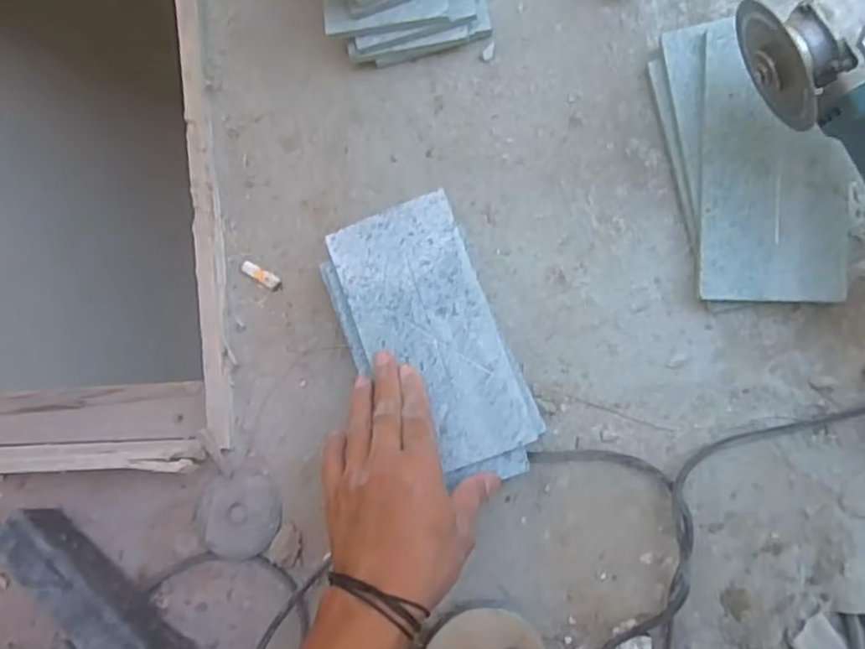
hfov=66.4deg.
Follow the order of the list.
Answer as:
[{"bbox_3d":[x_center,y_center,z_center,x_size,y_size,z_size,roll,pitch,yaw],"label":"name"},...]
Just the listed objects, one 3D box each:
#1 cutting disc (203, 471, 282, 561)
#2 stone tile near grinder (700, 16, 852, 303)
[{"bbox_3d":[-0.163,0.163,0.563,0.070,0.009,0.070,0,88,8],"label":"cutting disc"},{"bbox_3d":[0.246,-0.116,0.475,0.097,0.007,0.196,2,89,9],"label":"stone tile near grinder"}]

